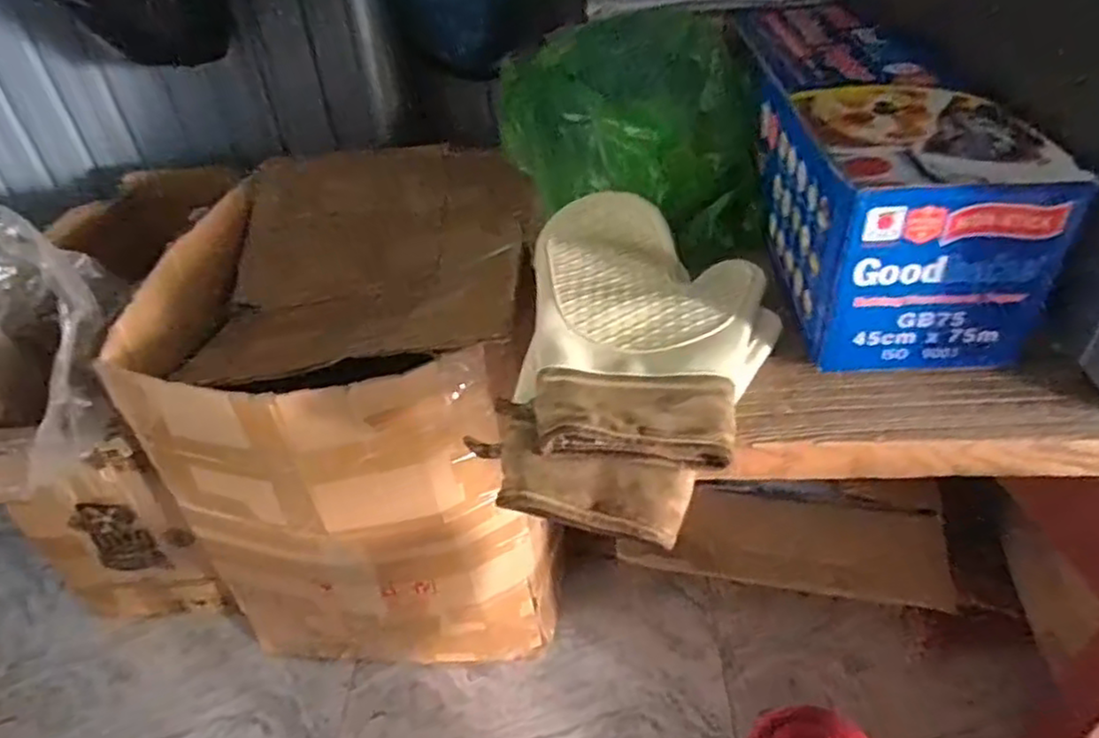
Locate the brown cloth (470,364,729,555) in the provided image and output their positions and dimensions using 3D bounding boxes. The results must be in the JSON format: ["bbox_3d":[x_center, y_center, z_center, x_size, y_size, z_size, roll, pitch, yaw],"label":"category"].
[{"bbox_3d":[0.036,0.049,0.466,0.165,0.054,0.107,5,40,9],"label":"brown cloth"}]

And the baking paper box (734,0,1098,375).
[{"bbox_3d":[0.271,-0.200,0.643,0.146,0.153,0.471,0,40,4],"label":"baking paper box"}]

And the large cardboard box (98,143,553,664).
[{"bbox_3d":[-0.224,0.055,0.971,0.413,0.500,0.529,-2,39,2],"label":"large cardboard box"}]

